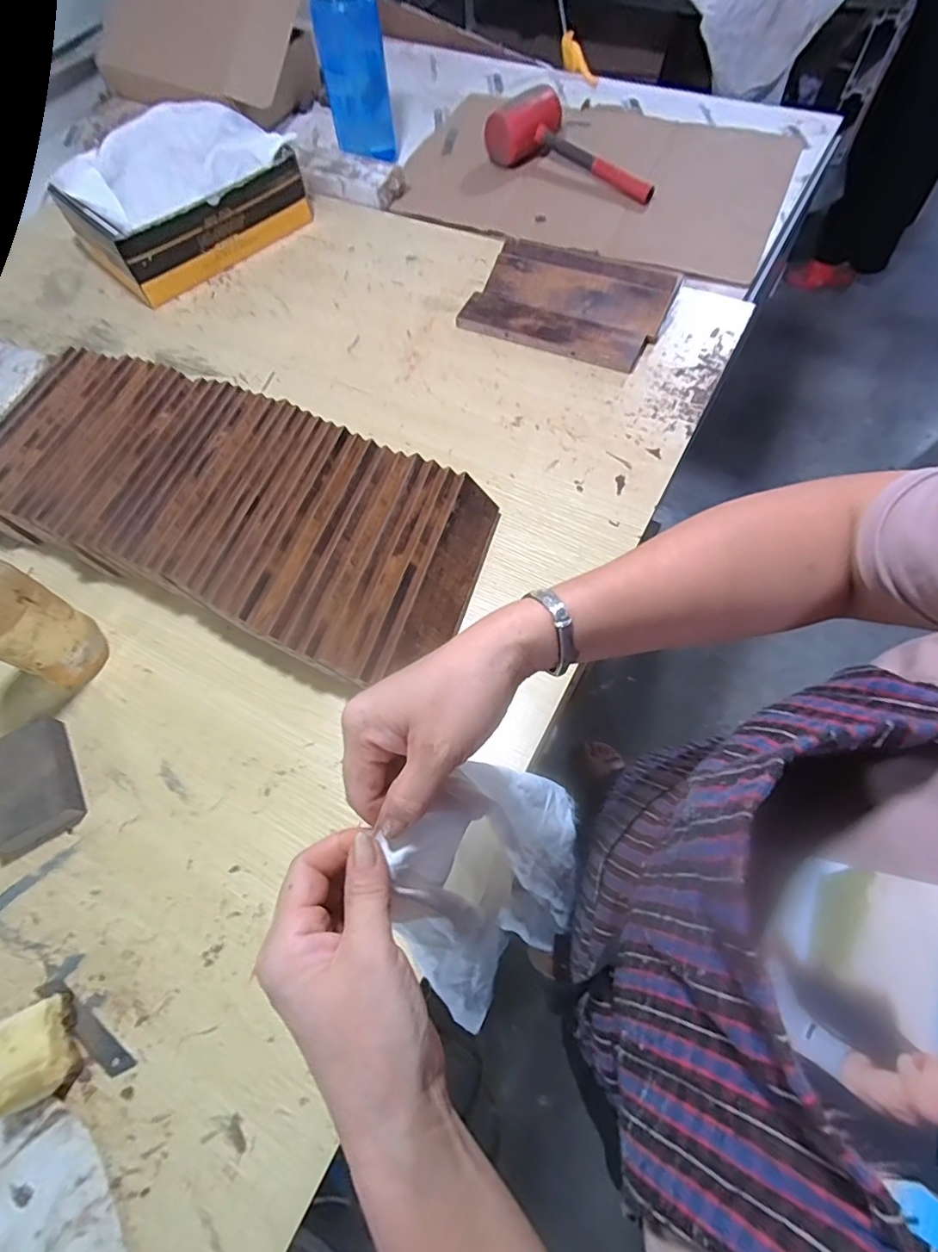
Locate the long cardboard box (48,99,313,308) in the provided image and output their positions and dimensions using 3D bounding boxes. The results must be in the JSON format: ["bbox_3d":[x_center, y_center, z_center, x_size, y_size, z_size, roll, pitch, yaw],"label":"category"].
[{"bbox_3d":[-0.425,-0.644,0.819,0.303,0.115,0.211,-42,69,-17],"label":"long cardboard box"}]

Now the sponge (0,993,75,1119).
[{"bbox_3d":[-0.312,0.305,0.392,0.043,0.030,0.059,-28,65,-11],"label":"sponge"}]

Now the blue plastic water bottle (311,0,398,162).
[{"bbox_3d":[-0.187,-0.920,0.867,0.102,0.259,0.088,-10,63,-2],"label":"blue plastic water bottle"}]

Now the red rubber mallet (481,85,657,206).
[{"bbox_3d":[0.184,-0.799,0.906,0.308,0.071,0.115,30,68,16],"label":"red rubber mallet"}]

